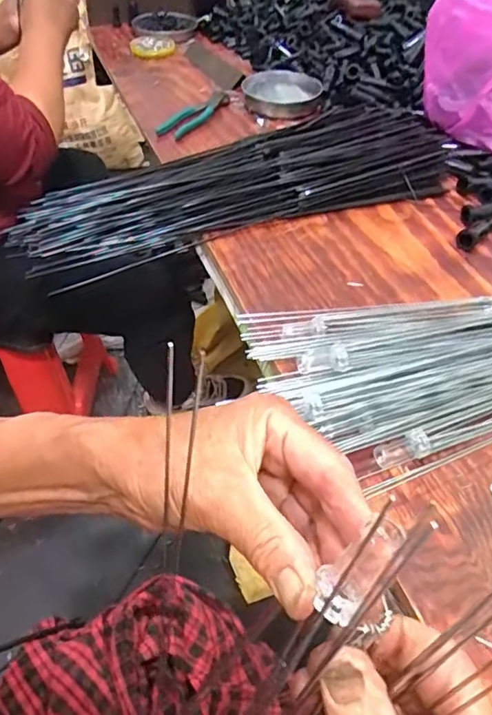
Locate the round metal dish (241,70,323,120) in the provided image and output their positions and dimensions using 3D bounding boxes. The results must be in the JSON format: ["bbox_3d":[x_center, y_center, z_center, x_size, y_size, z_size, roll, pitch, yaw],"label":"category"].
[{"bbox_3d":[0.059,-0.432,0.902,0.130,0.031,0.129,1,47,-1],"label":"round metal dish"}]

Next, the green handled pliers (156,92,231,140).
[{"bbox_3d":[-0.088,-0.383,0.868,0.057,0.021,0.159,26,51,20],"label":"green handled pliers"}]

